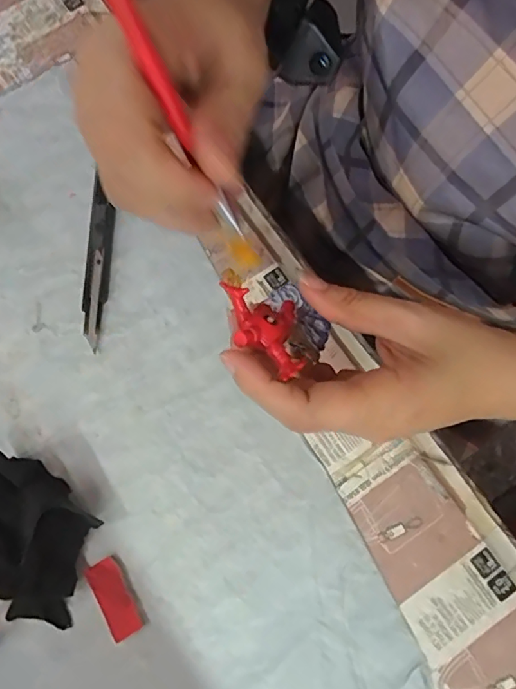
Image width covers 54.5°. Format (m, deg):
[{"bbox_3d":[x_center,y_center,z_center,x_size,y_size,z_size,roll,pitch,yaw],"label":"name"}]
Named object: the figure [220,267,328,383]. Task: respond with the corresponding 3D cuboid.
[{"bbox_3d":[0.004,-0.004,0.223,0.045,0.029,0.050,45,39,10],"label":"figure"}]

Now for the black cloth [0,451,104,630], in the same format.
[{"bbox_3d":[-0.133,0.108,0.285,0.063,0.032,0.097,-44,80,-9],"label":"black cloth"}]

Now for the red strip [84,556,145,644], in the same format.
[{"bbox_3d":[-0.083,0.145,0.288,0.019,0.005,0.042,-32,79,-7],"label":"red strip"}]

